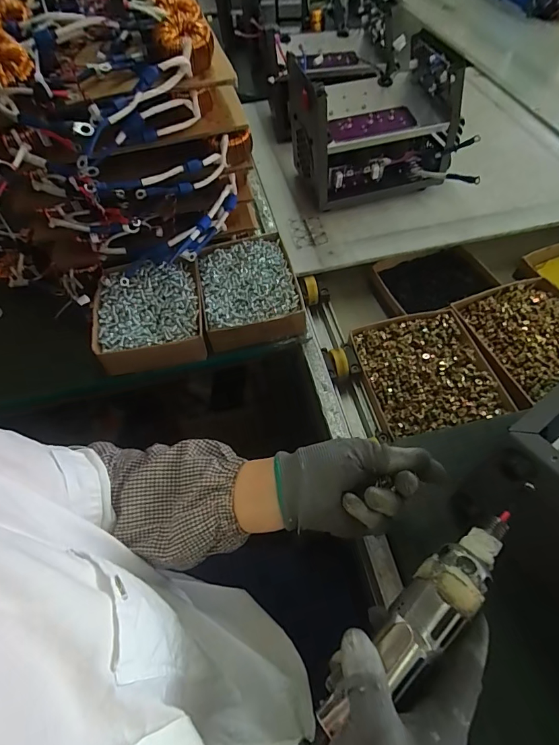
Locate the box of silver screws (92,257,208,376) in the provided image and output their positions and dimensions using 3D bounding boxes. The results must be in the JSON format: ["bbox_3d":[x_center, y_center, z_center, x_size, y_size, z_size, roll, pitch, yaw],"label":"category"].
[{"bbox_3d":[-0.180,-0.082,0.572,0.145,0.044,0.160,-10,56,-3],"label":"box of silver screws"}]

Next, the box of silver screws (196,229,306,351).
[{"bbox_3d":[-0.045,-0.119,0.585,0.131,0.040,0.175,-12,56,-4],"label":"box of silver screws"}]

